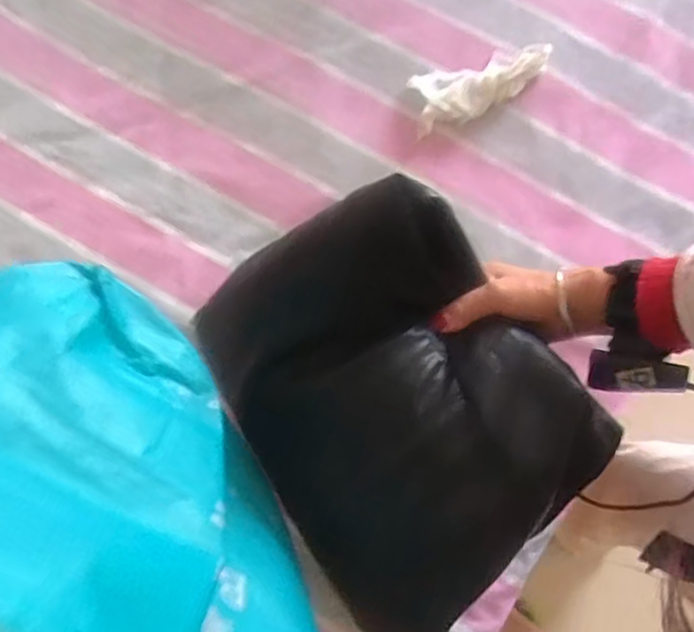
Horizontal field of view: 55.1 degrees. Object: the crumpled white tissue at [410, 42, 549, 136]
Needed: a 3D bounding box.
[{"bbox_3d":[0.149,-0.267,0.743,0.179,0.042,0.075,-26,78,-7],"label":"crumpled white tissue"}]

